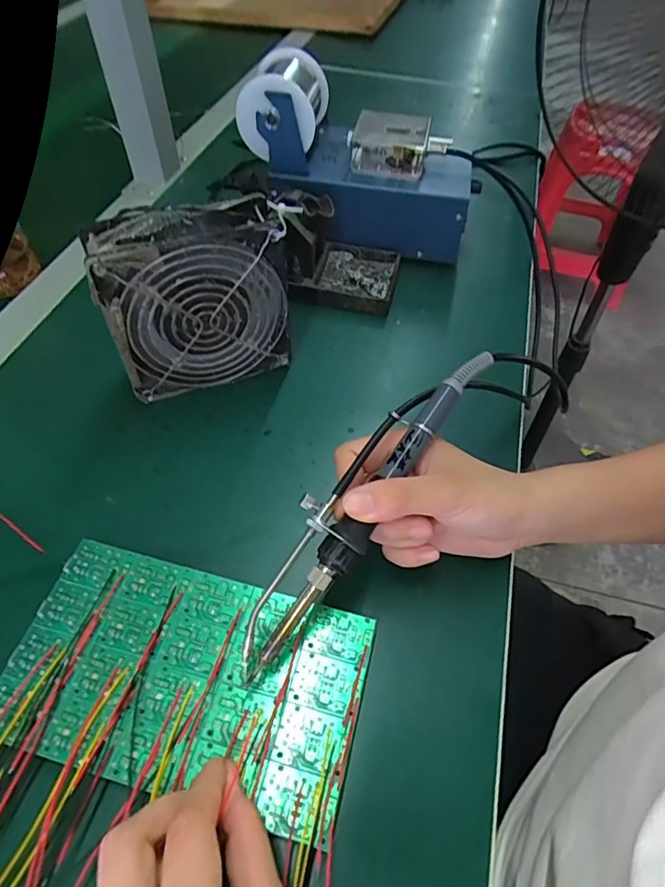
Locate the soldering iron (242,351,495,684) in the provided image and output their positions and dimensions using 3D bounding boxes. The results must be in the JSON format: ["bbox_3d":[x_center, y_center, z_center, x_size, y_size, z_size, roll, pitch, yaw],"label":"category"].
[{"bbox_3d":[0.017,0.029,0.278,0.034,0.037,0.210,35,80,22],"label":"soldering iron"}]

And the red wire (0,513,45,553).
[{"bbox_3d":[-0.192,0.054,0.320,0.045,0.004,0.004,30,58,19],"label":"red wire"}]

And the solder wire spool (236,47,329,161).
[{"bbox_3d":[-0.039,-0.297,0.450,0.066,0.056,0.085,12,54,7],"label":"solder wire spool"}]

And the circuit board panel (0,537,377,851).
[{"bbox_3d":[-0.074,0.114,0.263,0.172,0.004,0.100,13,54,8],"label":"circuit board panel"}]

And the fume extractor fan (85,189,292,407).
[{"bbox_3d":[-0.092,-0.095,0.363,0.122,0.123,0.042,-18,56,-15],"label":"fume extractor fan"}]

